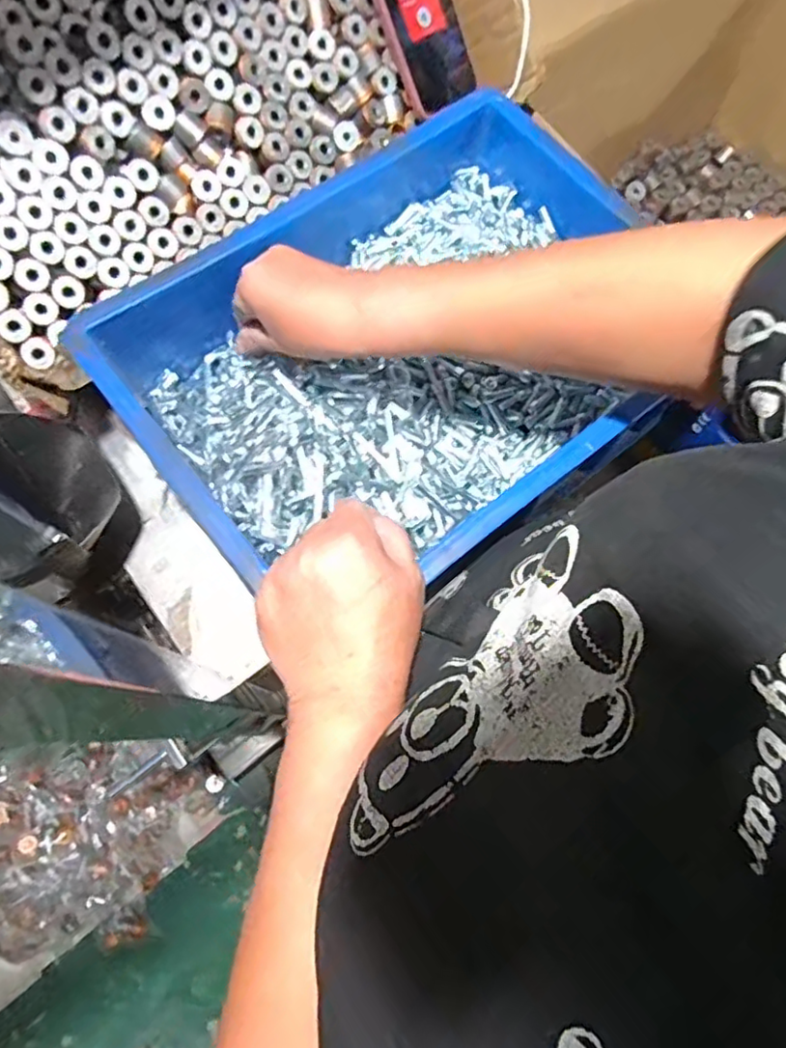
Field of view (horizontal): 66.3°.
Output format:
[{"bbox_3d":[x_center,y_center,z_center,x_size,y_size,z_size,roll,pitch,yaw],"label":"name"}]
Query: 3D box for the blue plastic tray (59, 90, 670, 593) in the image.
[{"bbox_3d":[0.005,-0.146,0.473,0.405,0.092,0.281,-37,76,-13],"label":"blue plastic tray"}]

